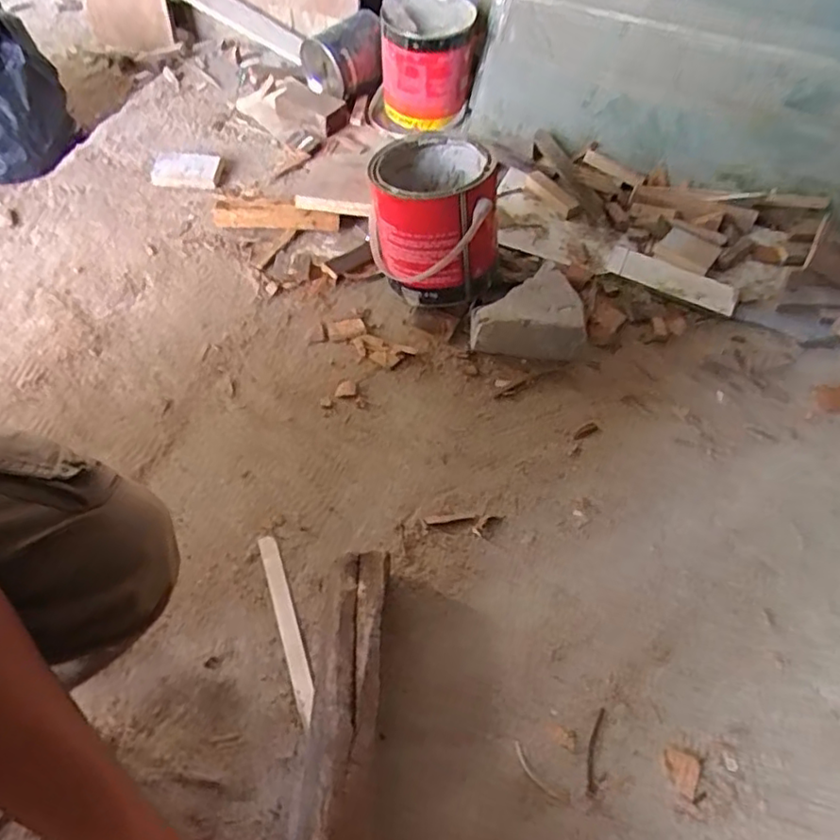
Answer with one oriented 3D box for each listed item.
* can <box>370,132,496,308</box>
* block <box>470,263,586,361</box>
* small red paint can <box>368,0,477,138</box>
[{"bbox_3d":[0.016,-0.255,0.791,0.159,0.175,0.166,5,55,-1],"label":"can"},{"bbox_3d":[0.136,-0.131,0.779,0.140,0.073,0.098,11,56,3],"label":"block"},{"bbox_3d":[0.003,-0.598,1.036,0.169,0.170,0.162,5,55,-1],"label":"small red paint can"}]

